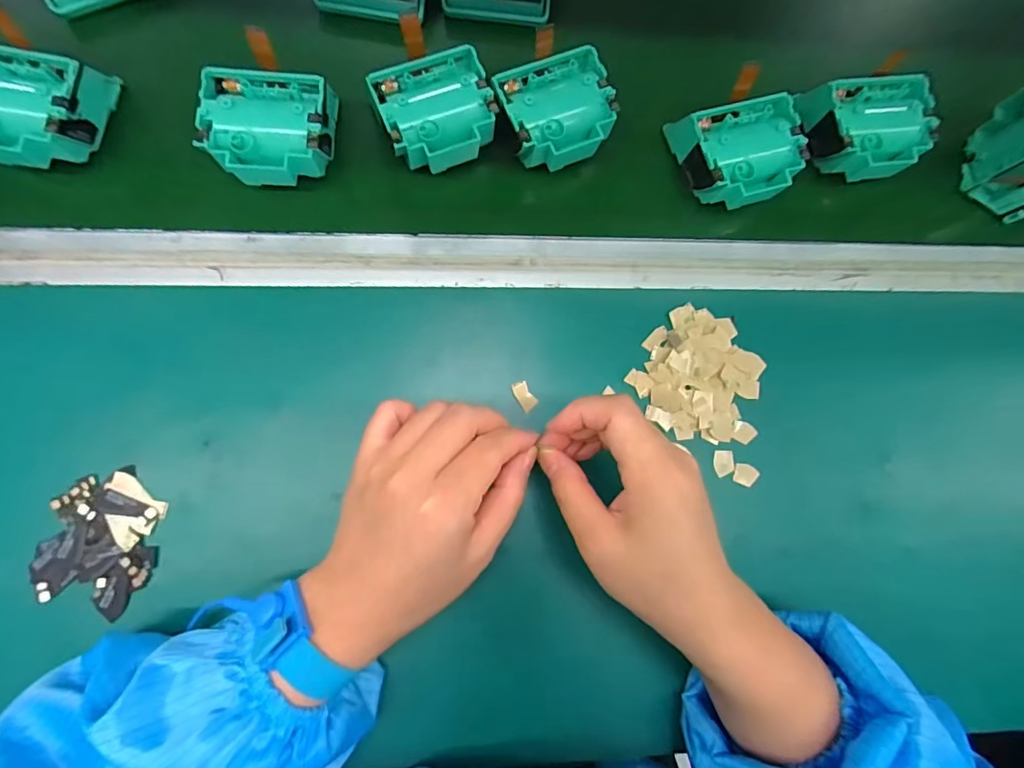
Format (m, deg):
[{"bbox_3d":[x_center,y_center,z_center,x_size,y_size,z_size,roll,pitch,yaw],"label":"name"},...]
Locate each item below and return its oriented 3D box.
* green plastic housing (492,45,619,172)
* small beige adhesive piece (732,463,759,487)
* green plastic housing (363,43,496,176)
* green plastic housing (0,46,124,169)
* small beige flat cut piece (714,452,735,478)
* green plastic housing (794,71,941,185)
[{"bbox_3d":[0.030,-0.183,0.349,0.074,0.035,0.068,-19,87,-8],"label":"green plastic housing"},{"bbox_3d":[0.160,0.062,0.345,0.014,0.005,0.014,23,82,-4],"label":"small beige adhesive piece"},{"bbox_3d":[-0.051,-0.179,0.343,0.073,0.037,0.065,-21,87,-8],"label":"green plastic housing"},{"bbox_3d":[-0.306,-0.171,0.326,0.080,0.051,0.073,4,84,-6],"label":"green plastic housing"},{"bbox_3d":[0.146,0.054,0.346,0.013,0.004,0.018,2,84,-6],"label":"small beige flat cut piece"},{"bbox_3d":[0.249,-0.180,0.359,0.078,0.033,0.065,-3,85,-7],"label":"green plastic housing"}]

